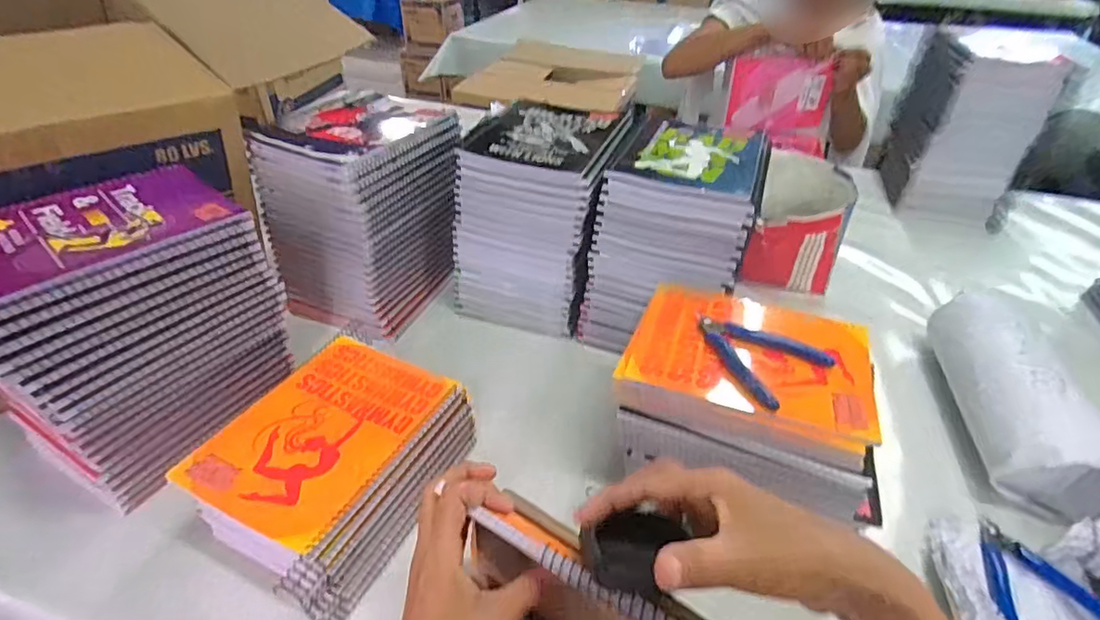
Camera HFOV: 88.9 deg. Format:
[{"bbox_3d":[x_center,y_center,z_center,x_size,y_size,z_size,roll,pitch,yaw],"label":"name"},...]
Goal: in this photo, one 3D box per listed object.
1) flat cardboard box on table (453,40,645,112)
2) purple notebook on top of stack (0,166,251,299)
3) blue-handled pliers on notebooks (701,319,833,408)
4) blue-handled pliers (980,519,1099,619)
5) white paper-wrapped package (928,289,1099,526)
[{"bbox_3d":[0.034,-0.634,1.516,0.406,0.059,0.507,11,38,11],"label":"flat cardboard box on table"},{"bbox_3d":[-0.381,-0.069,0.463,0.143,0.021,0.199,29,45,31],"label":"purple notebook on top of stack"},{"bbox_3d":[0.180,0.037,0.502,0.089,0.009,0.107,-26,45,-32],"label":"blue-handled pliers on notebooks"},{"bbox_3d":[0.424,0.233,0.486,0.095,0.028,0.112,3,37,1],"label":"blue-handled pliers"},{"bbox_3d":[0.497,0.092,0.607,0.081,0.087,0.270,10,38,10],"label":"white paper-wrapped package"}]

